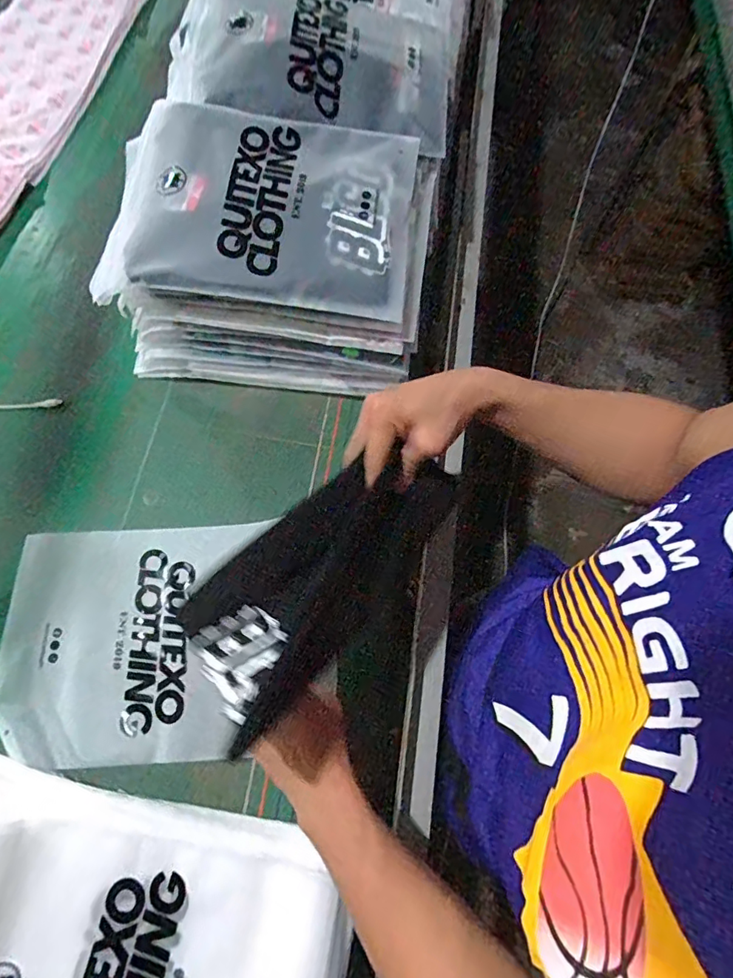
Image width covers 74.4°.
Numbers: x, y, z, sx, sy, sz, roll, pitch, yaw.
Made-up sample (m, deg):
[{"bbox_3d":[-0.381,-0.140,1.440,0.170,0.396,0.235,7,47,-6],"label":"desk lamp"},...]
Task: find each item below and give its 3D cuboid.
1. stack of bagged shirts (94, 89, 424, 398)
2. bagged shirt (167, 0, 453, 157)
[{"bbox_3d":[-0.114,-0.288,0.602,0.366,0.203,0.241,5,67,4],"label":"stack of bagged shirts"},{"bbox_3d":[-0.063,-0.536,0.605,0.348,0.062,0.236,7,73,-6],"label":"bagged shirt"}]

